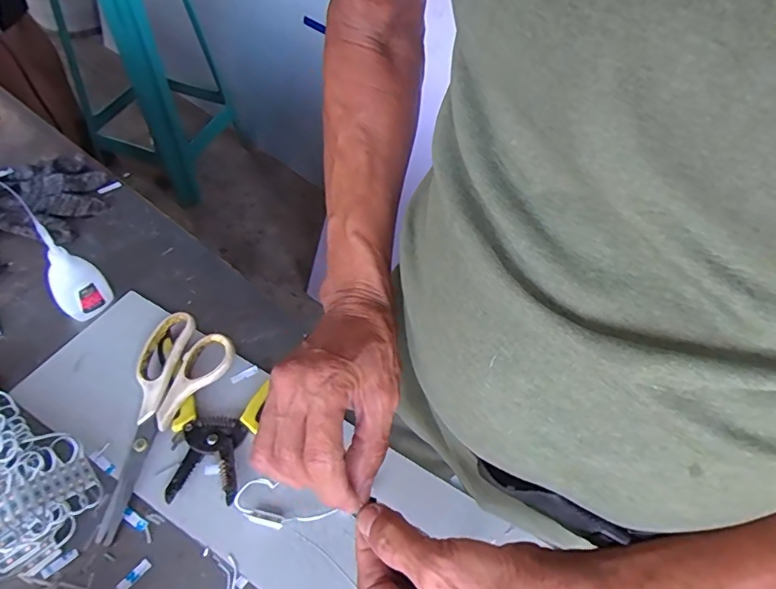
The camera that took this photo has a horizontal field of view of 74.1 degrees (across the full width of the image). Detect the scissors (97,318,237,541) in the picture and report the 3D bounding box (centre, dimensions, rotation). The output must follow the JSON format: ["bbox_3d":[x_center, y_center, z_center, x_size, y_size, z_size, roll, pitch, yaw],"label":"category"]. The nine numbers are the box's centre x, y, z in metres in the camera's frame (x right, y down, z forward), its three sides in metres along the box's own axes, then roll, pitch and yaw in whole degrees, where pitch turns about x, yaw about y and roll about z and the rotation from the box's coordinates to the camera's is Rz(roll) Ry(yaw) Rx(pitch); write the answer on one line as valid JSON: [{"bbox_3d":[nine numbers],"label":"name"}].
[{"bbox_3d":[-0.206,0.101,0.433,0.080,0.009,0.176,22,67,19],"label":"scissors"}]

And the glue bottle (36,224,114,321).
[{"bbox_3d":[-0.291,-0.017,0.472,0.044,0.102,0.022,-35,63,-26],"label":"glue bottle"}]

